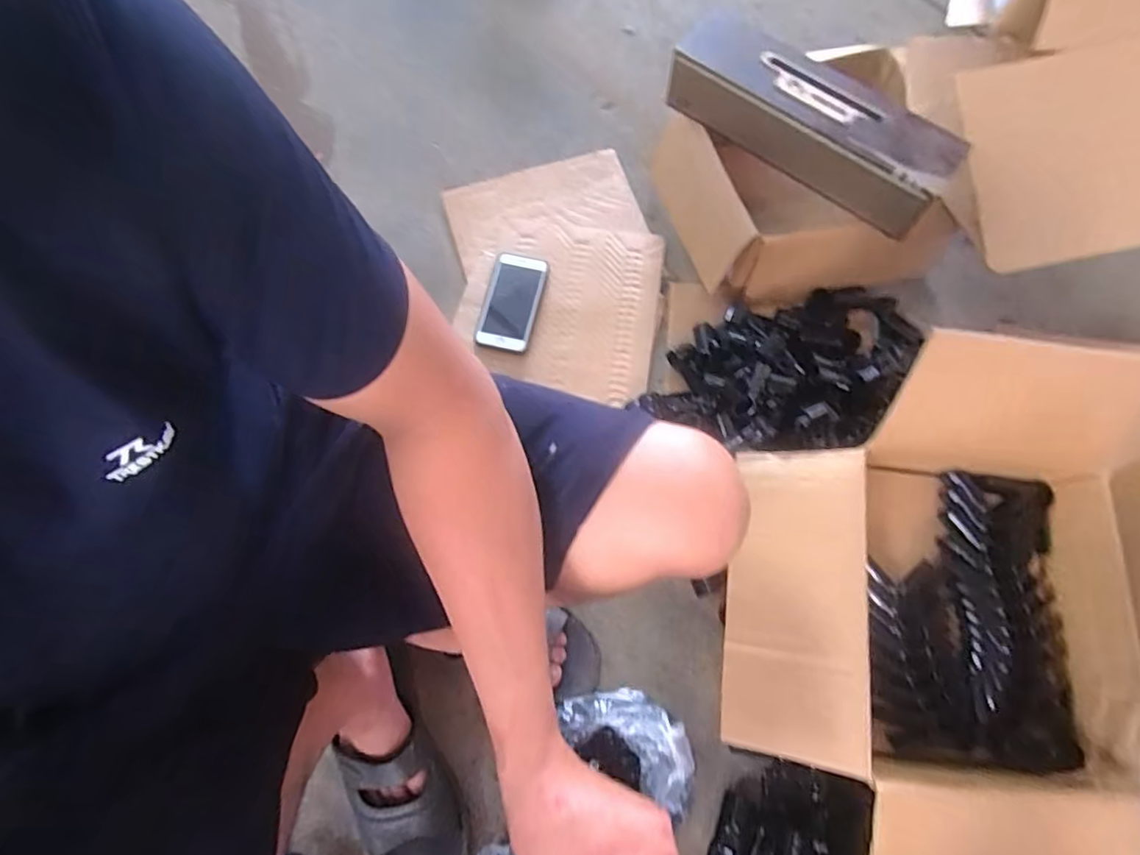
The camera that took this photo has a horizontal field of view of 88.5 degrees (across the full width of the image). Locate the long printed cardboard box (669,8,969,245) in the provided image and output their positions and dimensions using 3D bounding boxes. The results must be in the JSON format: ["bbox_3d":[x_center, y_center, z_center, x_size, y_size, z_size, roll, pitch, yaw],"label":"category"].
[{"bbox_3d":[0.307,-0.401,0.763,0.112,0.085,0.382,-43,75,-14],"label":"long printed cardboard box"}]

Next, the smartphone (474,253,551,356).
[{"bbox_3d":[-0.087,-0.191,0.873,0.084,0.014,0.160,12,70,4],"label":"smartphone"}]

